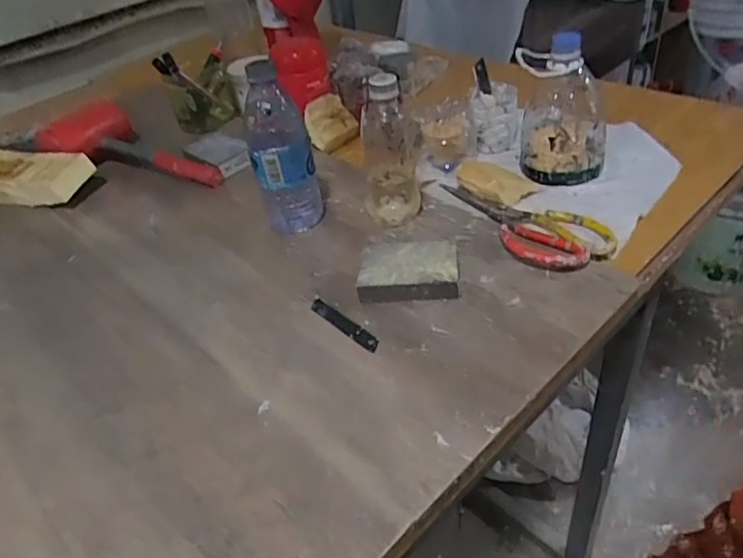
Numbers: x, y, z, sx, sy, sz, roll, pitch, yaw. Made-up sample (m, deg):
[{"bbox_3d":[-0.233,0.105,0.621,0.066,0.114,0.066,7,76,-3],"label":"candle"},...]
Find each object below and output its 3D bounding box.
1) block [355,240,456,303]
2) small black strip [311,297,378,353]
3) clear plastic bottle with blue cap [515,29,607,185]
[{"bbox_3d":[0.039,-0.010,0.590,0.097,0.028,0.073,-2,41,7],"label":"block"},{"bbox_3d":[-0.027,0.043,0.556,0.093,0.004,0.017,29,53,35],"label":"small black strip"},{"bbox_3d":[0.239,-0.219,0.714,0.111,0.161,0.117,13,44,22],"label":"clear plastic bottle with blue cap"}]

